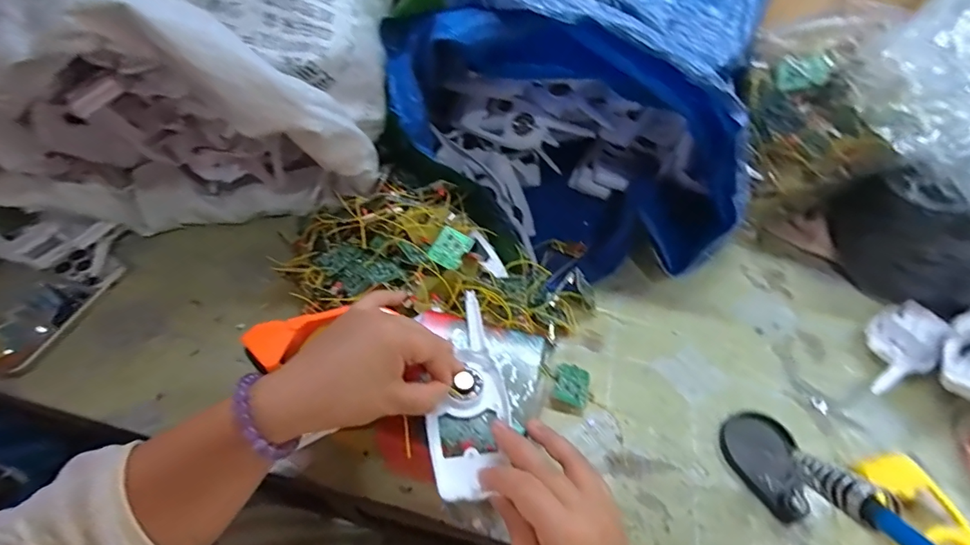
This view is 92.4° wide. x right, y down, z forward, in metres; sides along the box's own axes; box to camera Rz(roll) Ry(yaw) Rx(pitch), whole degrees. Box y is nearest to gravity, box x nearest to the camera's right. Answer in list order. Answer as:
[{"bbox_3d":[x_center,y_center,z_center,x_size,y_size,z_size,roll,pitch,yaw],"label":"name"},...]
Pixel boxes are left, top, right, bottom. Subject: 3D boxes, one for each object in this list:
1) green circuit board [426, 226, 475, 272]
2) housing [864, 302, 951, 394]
[{"bbox_3d":[-0.036,-0.024,0.482,0.035,0.004,0.044,32,70,1],"label":"green circuit board"},{"bbox_3d":[0.425,0.073,0.478,0.127,0.033,0.065,-22,56,-19],"label":"housing"}]

